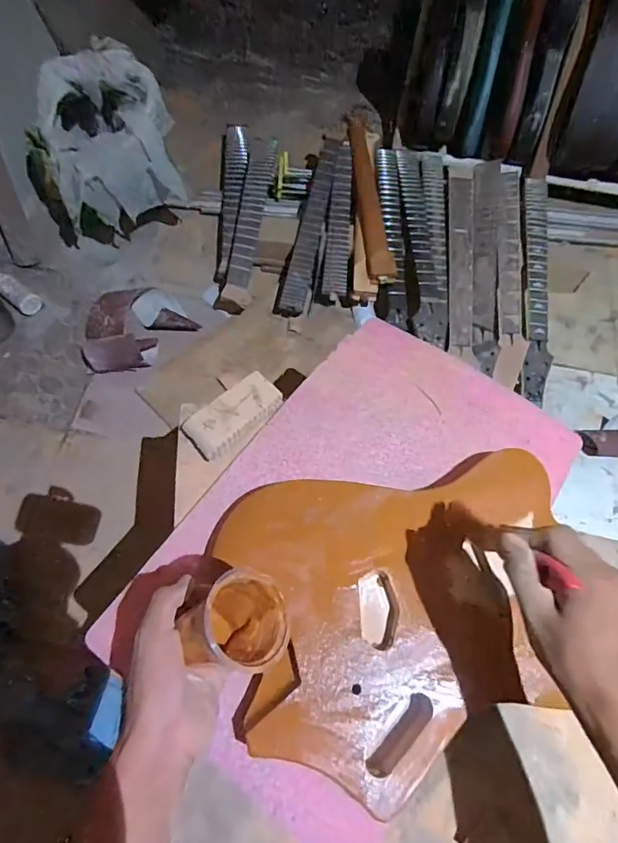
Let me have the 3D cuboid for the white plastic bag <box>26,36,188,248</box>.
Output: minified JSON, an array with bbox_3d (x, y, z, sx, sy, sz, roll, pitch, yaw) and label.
[{"bbox_3d":[-0.470,-0.597,1.096,0.324,0.318,0.247,-28,69,-14],"label":"white plastic bag"}]

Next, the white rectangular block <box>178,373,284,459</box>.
[{"bbox_3d":[-0.090,-0.009,0.581,0.118,0.020,0.059,-36,72,-17],"label":"white rectangular block"}]

